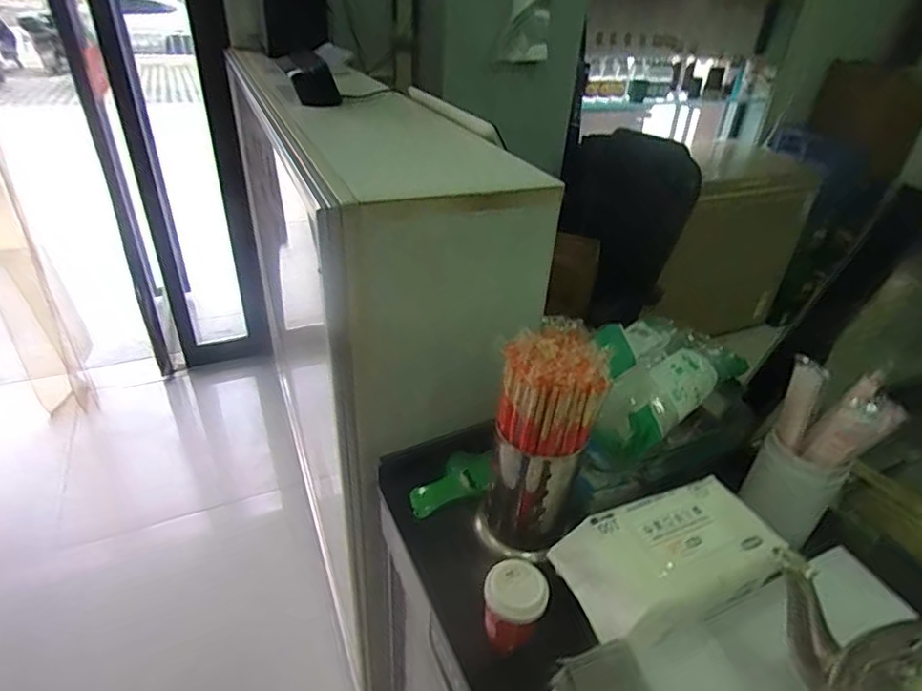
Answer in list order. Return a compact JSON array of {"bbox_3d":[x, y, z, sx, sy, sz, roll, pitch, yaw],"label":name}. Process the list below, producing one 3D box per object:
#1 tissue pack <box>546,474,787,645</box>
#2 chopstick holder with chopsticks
[{"bbox_3d":[0.221,0.219,0.568,0.226,0.066,0.115,-10,36,-19],"label":"tissue pack"},{"bbox_3d":[0.083,0.117,0.592,0.109,0.282,0.092,11,34,11],"label":"chopstick holder with chopsticks"}]

